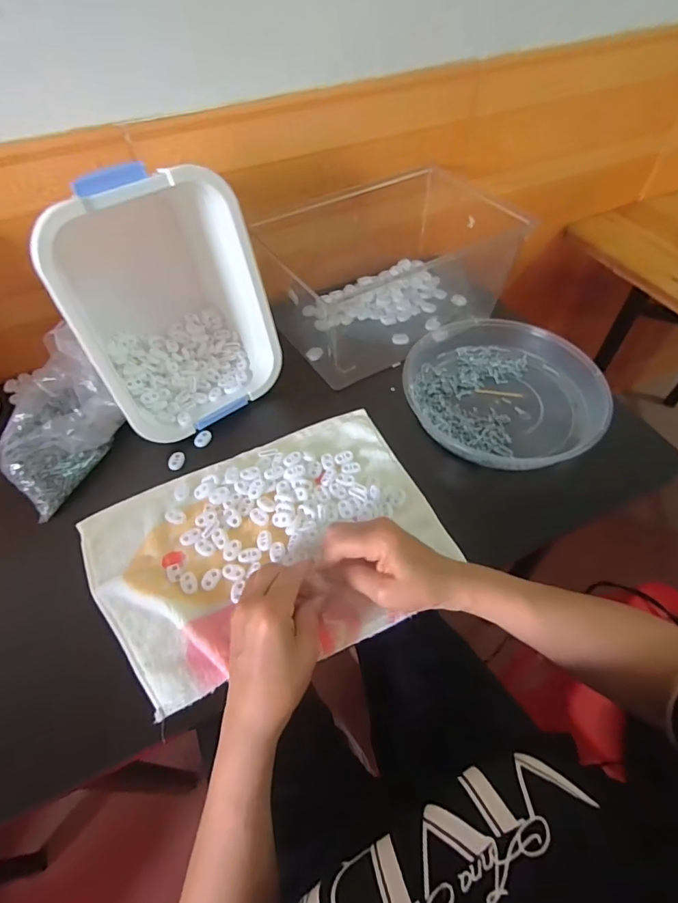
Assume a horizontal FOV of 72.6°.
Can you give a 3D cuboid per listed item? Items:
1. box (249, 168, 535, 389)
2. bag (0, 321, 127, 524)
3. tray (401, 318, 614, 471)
[{"bbox_3d":[0.084,-0.260,0.651,0.350,0.135,0.210,-28,59,-18],"label":"box"},{"bbox_3d":[-0.306,-0.034,0.491,0.130,0.102,0.126,-36,61,-22],"label":"bag"},{"bbox_3d":[0.191,-0.082,0.567,0.216,0.035,0.242,-19,56,-12],"label":"tray"}]

